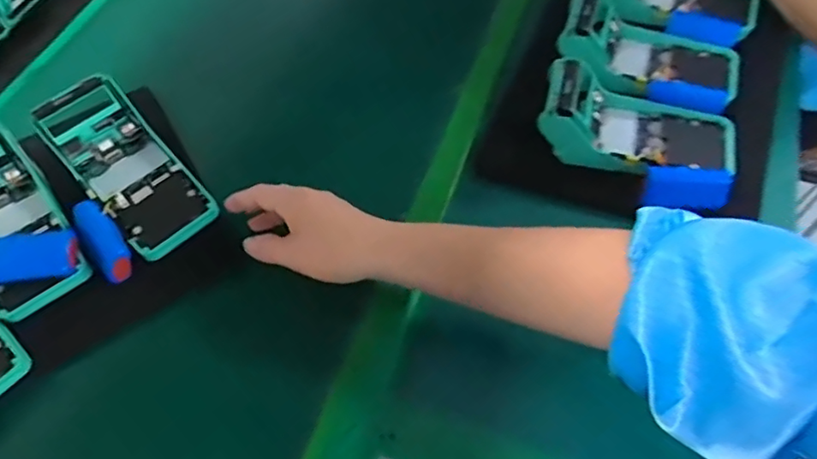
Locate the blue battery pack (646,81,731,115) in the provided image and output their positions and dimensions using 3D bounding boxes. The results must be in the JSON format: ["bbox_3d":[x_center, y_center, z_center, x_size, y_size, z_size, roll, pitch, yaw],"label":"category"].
[{"bbox_3d":[0.259,-0.125,0.527,0.070,0.018,0.019,17,57,14],"label":"blue battery pack"}]

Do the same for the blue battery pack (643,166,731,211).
[{"bbox_3d":[0.237,-0.035,0.485,0.069,0.023,0.030,2,54,4],"label":"blue battery pack"}]

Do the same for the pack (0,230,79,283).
[{"bbox_3d":[-0.297,0.022,0.447,0.069,0.024,0.033,-10,54,-4],"label":"pack"}]

